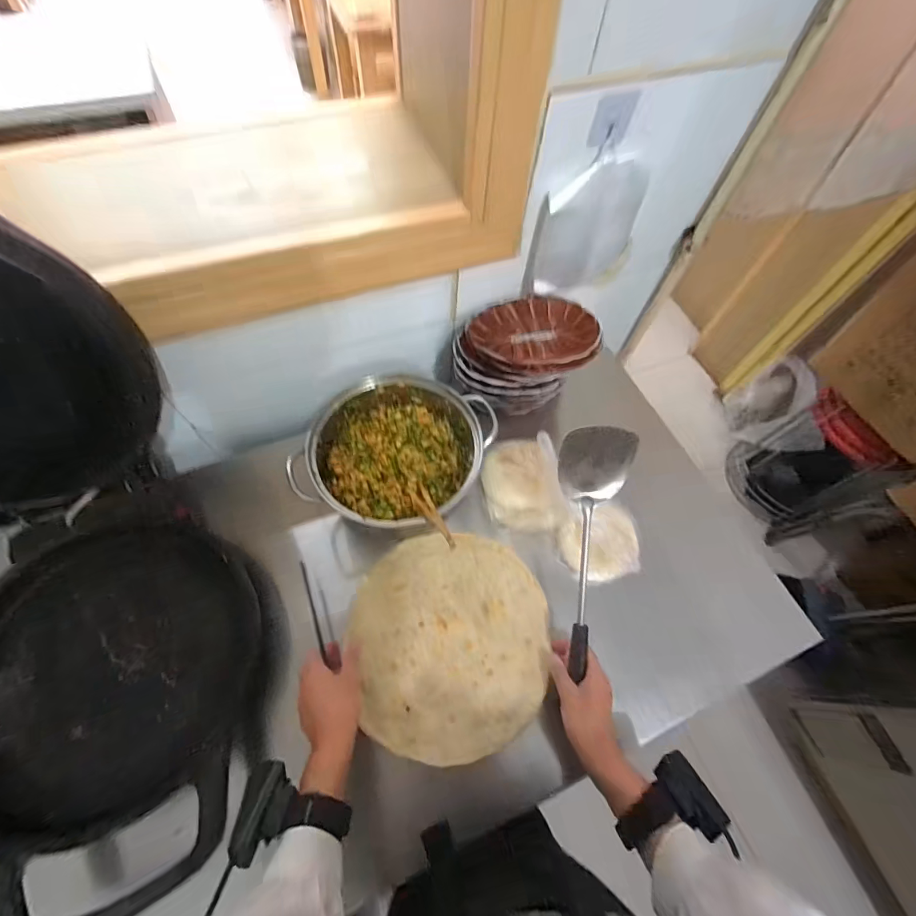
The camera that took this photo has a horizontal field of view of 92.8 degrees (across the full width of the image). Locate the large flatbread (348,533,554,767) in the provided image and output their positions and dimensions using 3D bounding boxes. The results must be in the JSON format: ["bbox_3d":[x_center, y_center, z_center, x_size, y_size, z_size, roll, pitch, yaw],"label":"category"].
[{"bbox_3d":[-0.007,0.237,0.573,0.246,0.017,0.263,2,63,-3],"label":"large flatbread"}]

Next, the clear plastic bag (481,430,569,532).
[{"bbox_3d":[0.095,0.039,0.660,0.108,0.047,0.141,-5,64,-6],"label":"clear plastic bag"}]

